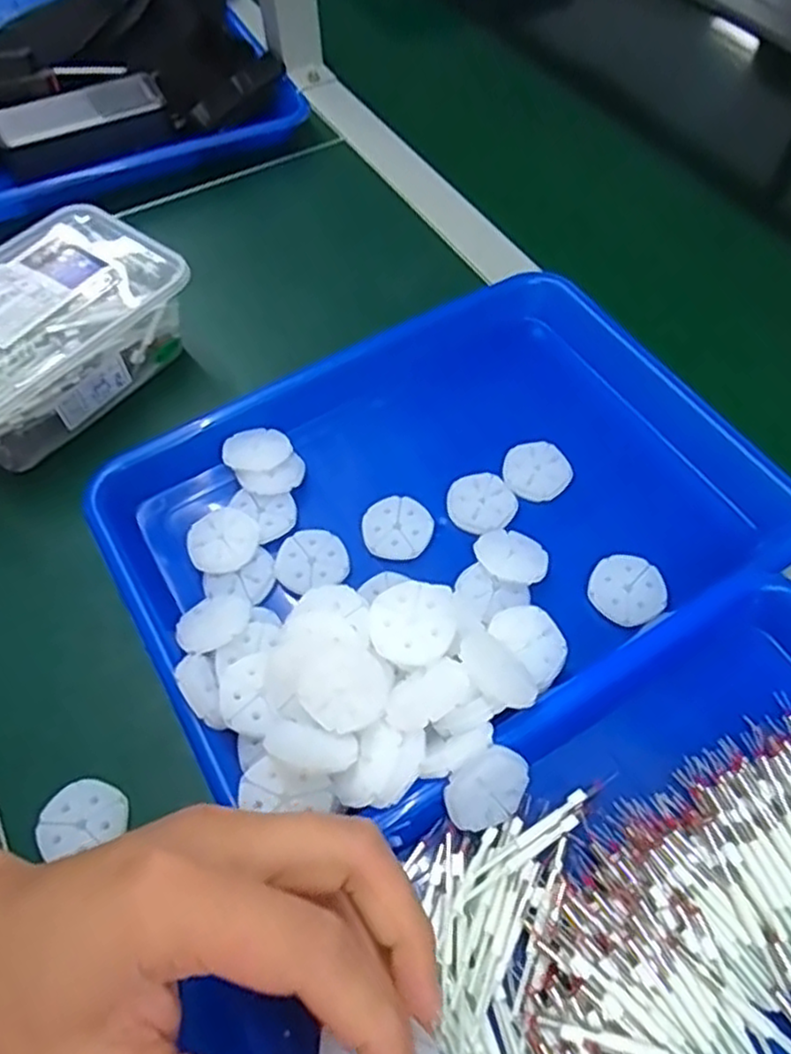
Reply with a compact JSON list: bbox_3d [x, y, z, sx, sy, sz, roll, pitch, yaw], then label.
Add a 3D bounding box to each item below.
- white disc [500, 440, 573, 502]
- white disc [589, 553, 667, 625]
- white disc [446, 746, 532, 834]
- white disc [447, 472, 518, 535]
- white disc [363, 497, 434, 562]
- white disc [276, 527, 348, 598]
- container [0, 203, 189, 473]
[{"bbox_3d":[0.082,-0.033,0.412,0.037,0.007,0.036,0,58,1],"label":"white disc"},{"bbox_3d":[0.121,0.033,0.368,0.037,0.007,0.037,0,58,1],"label":"white disc"},{"bbox_3d":[0.041,0.111,0.300,0.040,0.038,0.007,-27,25,-12],"label":"white disc"},{"bbox_3d":[0.049,-0.014,0.395,0.038,0.004,0.037,0,58,1],"label":"white disc"},{"bbox_3d":[0.001,0.001,0.389,0.037,0.005,0.037,0,58,1],"label":"white disc"},{"bbox_3d":[-0.046,0.018,0.380,0.038,0.006,0.033,-22,60,-12],"label":"white disc"},{"bbox_3d":[-0.220,-0.113,0.449,0.113,0.080,0.170,34,65,20],"label":"container"}]

